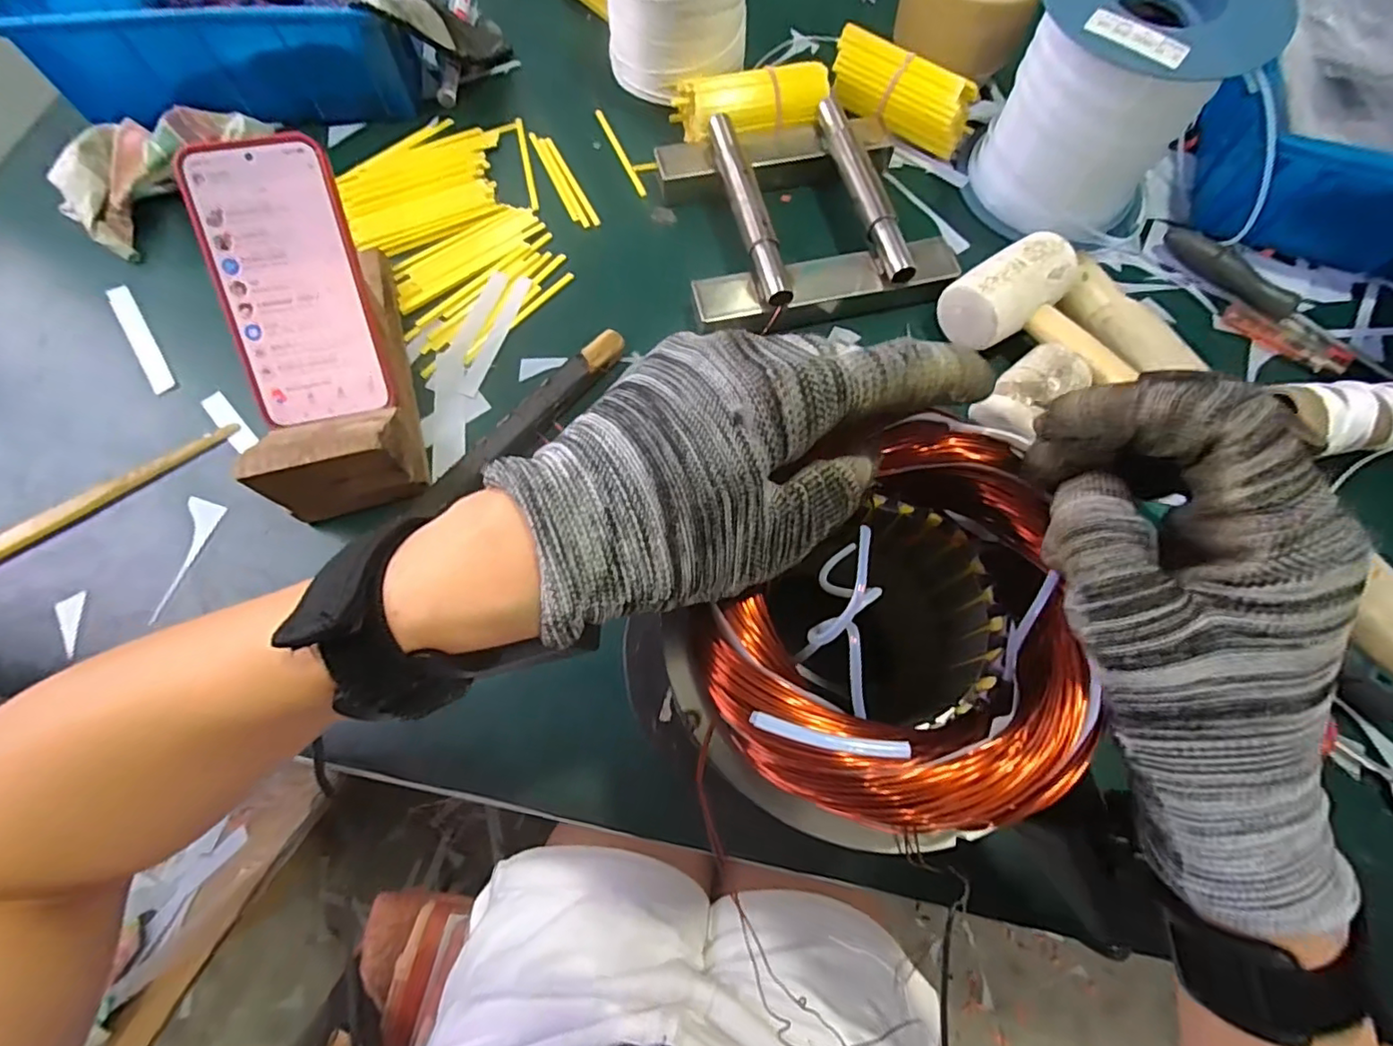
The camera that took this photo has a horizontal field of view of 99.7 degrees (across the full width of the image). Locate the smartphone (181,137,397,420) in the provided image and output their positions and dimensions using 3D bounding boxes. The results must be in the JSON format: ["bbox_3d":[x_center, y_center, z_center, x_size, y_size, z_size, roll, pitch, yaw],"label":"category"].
[{"bbox_3d":[-0.251,-0.147,0.364,0.079,0.011,0.164,-12,103,-5],"label":"smartphone"}]

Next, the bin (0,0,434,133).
[{"bbox_3d":[-0.396,-0.449,0.508,0.293,0.089,0.225,-7,70,-3],"label":"bin"}]

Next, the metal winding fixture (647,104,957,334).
[{"bbox_3d":[0.079,-0.242,0.453,0.194,0.030,0.176,-12,70,-5],"label":"metal winding fixture"}]

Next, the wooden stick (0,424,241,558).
[{"bbox_3d":[-0.403,-0.010,0.378,0.208,0.013,0.016,-34,74,-12],"label":"wooden stick"}]

